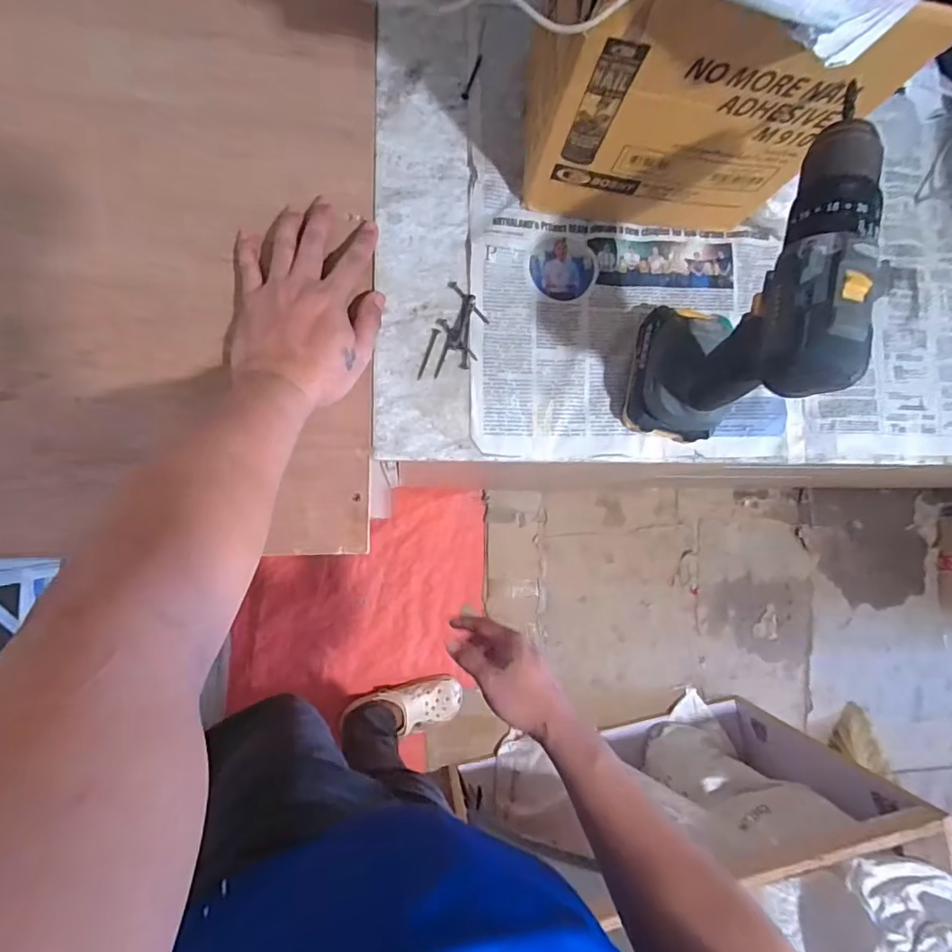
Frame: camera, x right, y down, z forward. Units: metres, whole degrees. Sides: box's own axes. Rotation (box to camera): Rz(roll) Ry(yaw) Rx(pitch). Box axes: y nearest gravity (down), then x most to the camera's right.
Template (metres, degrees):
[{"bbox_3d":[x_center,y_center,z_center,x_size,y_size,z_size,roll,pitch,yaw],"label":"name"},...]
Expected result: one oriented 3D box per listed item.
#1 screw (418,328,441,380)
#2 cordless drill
[{"bbox_3d":[-0.043,-0.110,0.488,0.007,0.004,0.050,19,83,-6],"label":"screw"},{"bbox_3d":[0.197,-0.129,0.408,0.070,0.222,0.177,9,85,-7],"label":"cordless drill"}]

